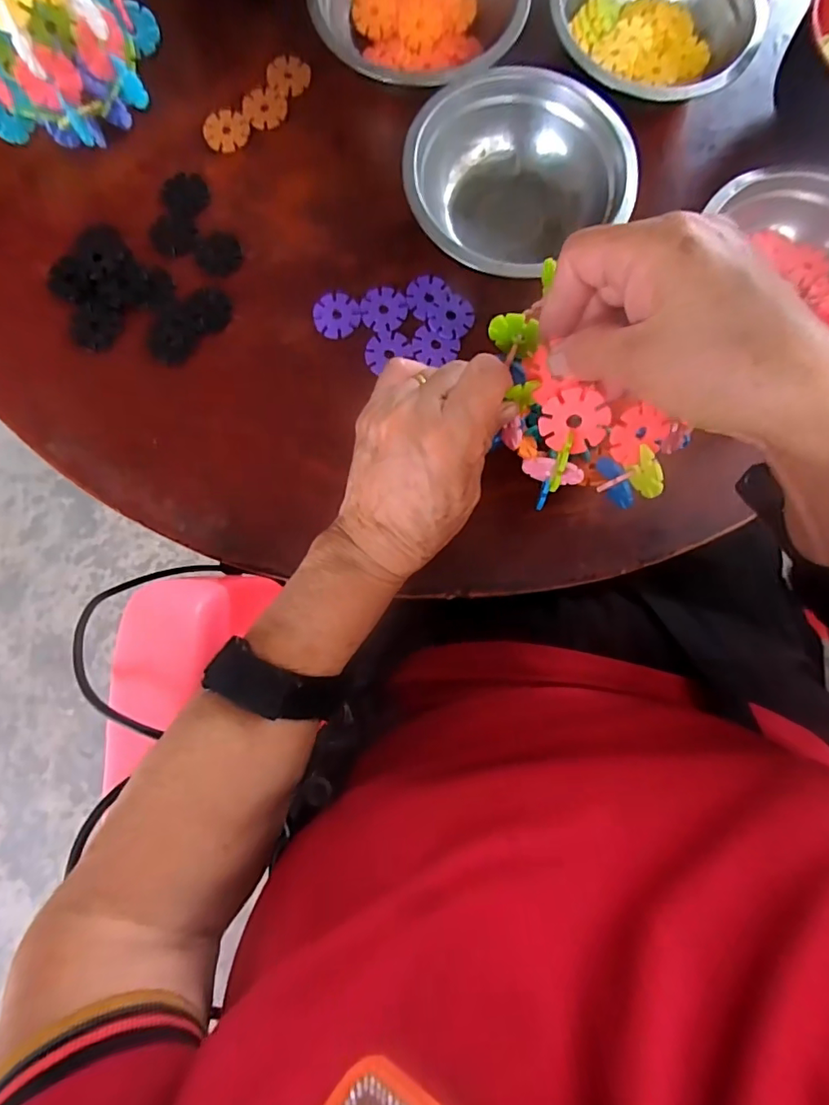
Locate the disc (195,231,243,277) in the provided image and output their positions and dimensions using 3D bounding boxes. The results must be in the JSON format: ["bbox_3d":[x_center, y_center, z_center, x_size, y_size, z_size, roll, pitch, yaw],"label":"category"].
[{"bbox_3d":[-0.135,-0.206,0.357,0.030,0.004,0.032,0,82,-2],"label":"disc"}]

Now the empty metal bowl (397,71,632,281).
[{"bbox_3d":[0.066,-0.241,0.347,0.140,0.045,0.138,-33,84,-6],"label":"empty metal bowl"}]

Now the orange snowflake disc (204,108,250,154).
[{"bbox_3d":[-0.134,-0.301,0.370,0.031,0.004,0.031,0,82,-2],"label":"orange snowflake disc"}]

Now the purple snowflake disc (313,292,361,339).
[{"bbox_3d":[-0.052,-0.161,0.349,0.031,0.004,0.032,0,82,-2],"label":"purple snowflake disc"}]

